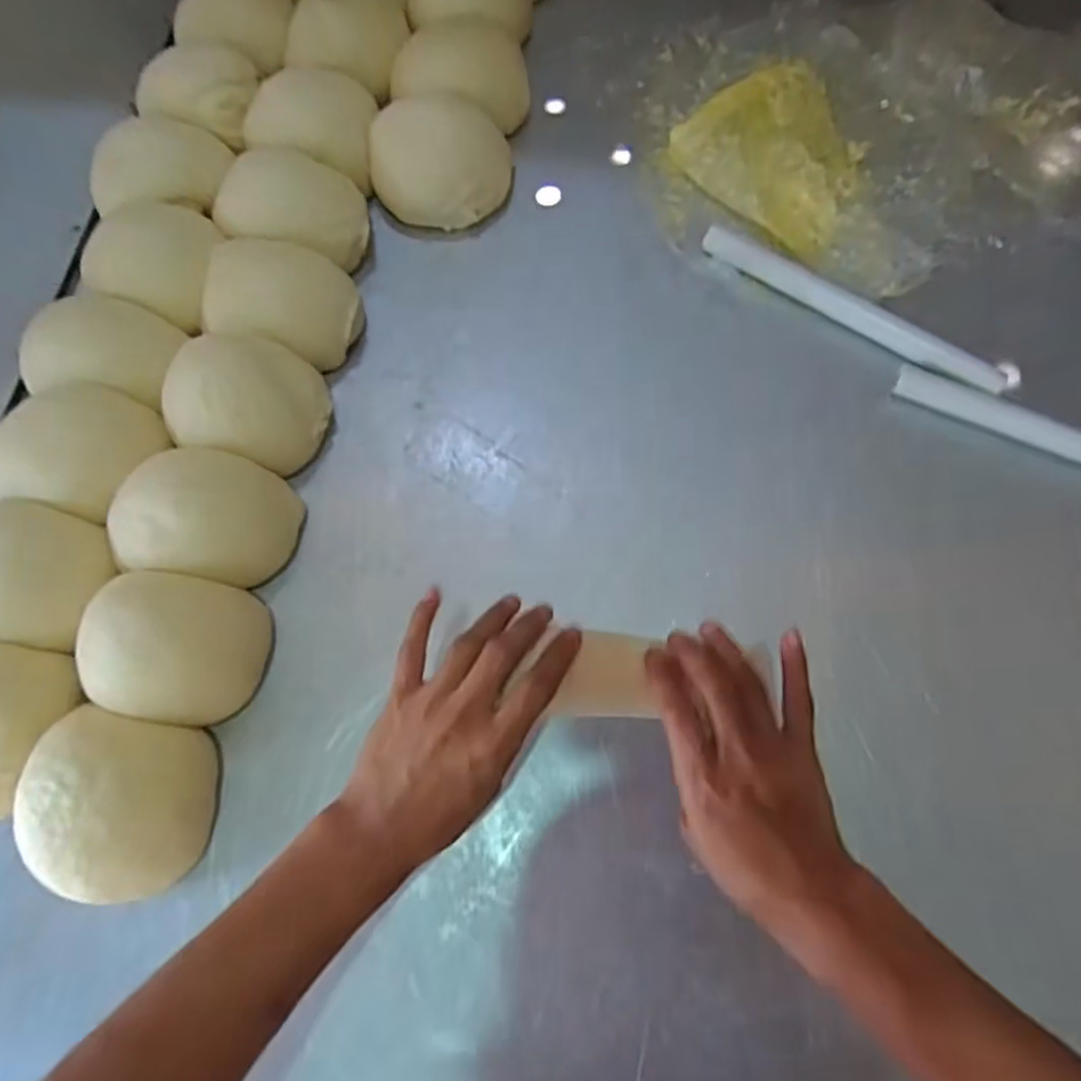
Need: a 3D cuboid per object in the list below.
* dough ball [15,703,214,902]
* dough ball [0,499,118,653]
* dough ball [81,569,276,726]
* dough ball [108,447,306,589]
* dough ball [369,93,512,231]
[{"bbox_3d":[-0.257,0.160,0.428,0.093,0.063,0.101,-1,70,2],"label":"dough ball"},{"bbox_3d":[-0.340,0.023,0.465,0.083,0.053,0.089,8,71,5],"label":"dough ball"},{"bbox_3d":[-0.236,0.068,0.455,0.095,0.064,0.090,-1,70,2],"label":"dough ball"},{"bbox_3d":[-0.231,-0.015,0.484,0.110,0.068,0.083,1,70,2],"label":"dough ball"},{"bbox_3d":[-0.082,-0.322,0.589,0.104,0.076,0.109,29,74,11],"label":"dough ball"}]

